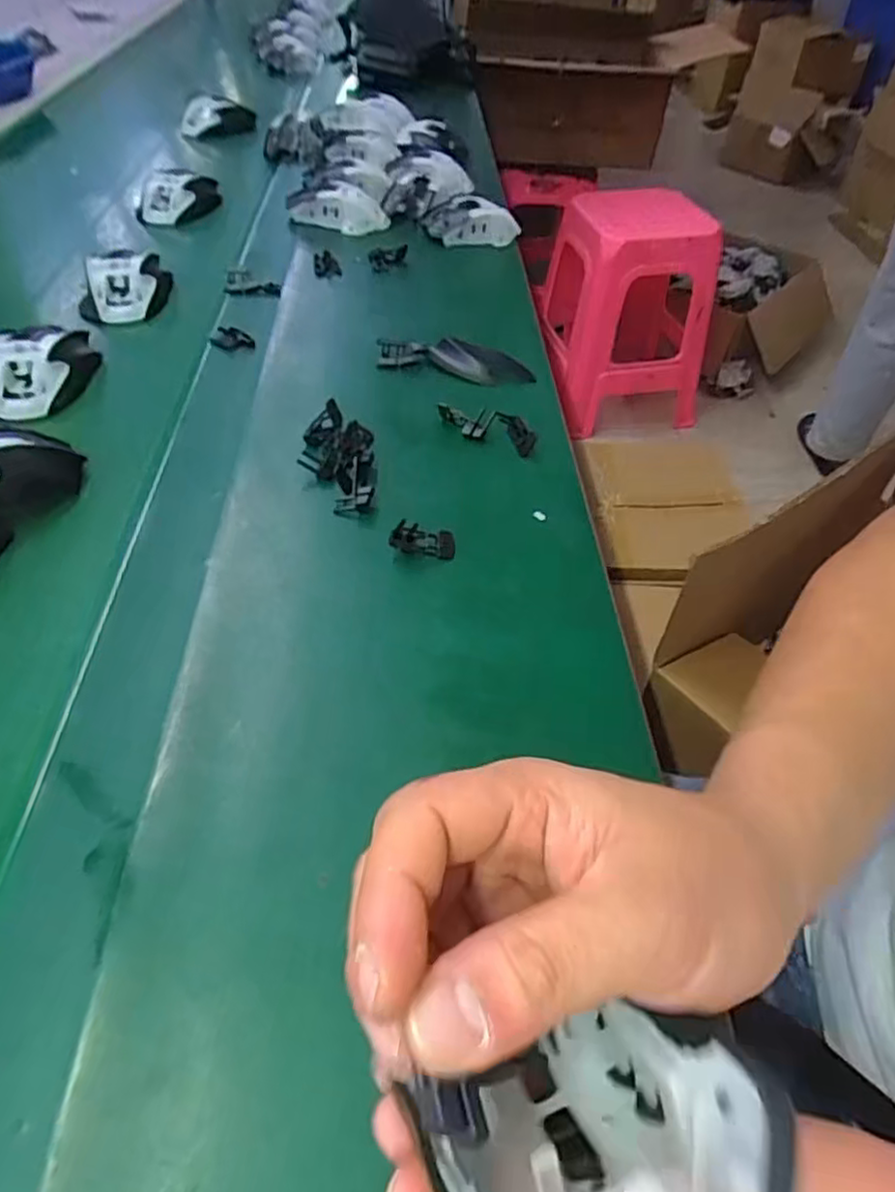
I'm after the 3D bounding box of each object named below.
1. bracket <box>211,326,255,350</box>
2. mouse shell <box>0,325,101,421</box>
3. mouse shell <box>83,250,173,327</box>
[{"bbox_3d":[-0.183,-0.221,0.585,0.038,0.008,0.022,10,49,4],"label":"bracket"},{"bbox_3d":[-0.317,-0.178,0.529,0.064,0.040,0.101,0,48,-3],"label":"mouse shell"},{"bbox_3d":[-0.293,-0.282,0.622,0.071,0.040,0.078,-3,48,-5],"label":"mouse shell"}]

